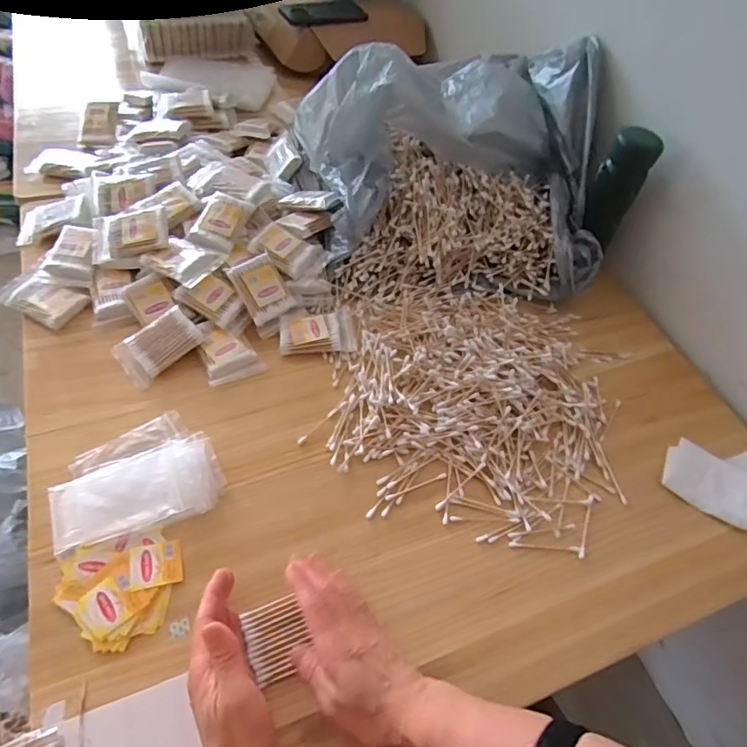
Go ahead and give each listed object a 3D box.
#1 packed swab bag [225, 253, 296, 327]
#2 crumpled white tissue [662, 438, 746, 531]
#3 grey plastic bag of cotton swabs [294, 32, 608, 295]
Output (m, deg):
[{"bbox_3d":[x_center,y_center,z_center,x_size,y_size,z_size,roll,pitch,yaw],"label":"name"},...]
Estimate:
[{"bbox_3d":[-0.128,-0.098,0.594,0.055,0.013,0.072,-33,93,-19],"label":"packed swab bag"},{"bbox_3d":[0.366,0.110,0.528,0.112,0.028,0.078,26,55,11],"label":"crumpled white tissue"},{"bbox_3d":[0.099,-0.276,0.657,0.378,0.153,0.337,-3,58,-4],"label":"grey plastic bag of cotton swabs"}]

